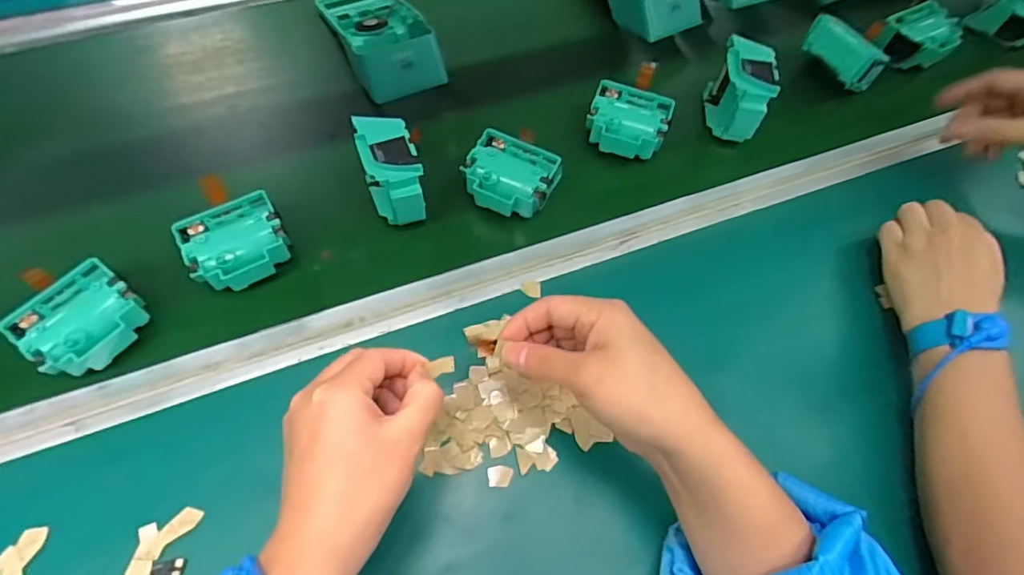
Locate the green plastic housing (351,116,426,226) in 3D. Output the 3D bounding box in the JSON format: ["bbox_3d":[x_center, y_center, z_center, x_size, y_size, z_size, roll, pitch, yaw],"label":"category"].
[{"bbox_3d":[-0.100,-0.094,0.459,0.042,0.074,0.079,-17,67,-13],"label":"green plastic housing"}]

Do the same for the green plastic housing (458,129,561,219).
[{"bbox_3d":[-0.002,-0.092,0.483,0.077,0.039,0.064,25,64,7],"label":"green plastic housing"}]

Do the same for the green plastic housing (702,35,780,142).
[{"bbox_3d":[0.214,-0.182,0.524,0.039,0.078,0.082,8,64,-1],"label":"green plastic housing"}]

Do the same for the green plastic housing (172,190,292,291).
[{"bbox_3d":[-0.216,-0.030,0.440,0.072,0.040,0.066,-25,69,-17],"label":"green plastic housing"}]

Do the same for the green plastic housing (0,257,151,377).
[{"bbox_3d":[-0.310,0.029,0.403,0.064,0.037,0.076,34,66,11],"label":"green plastic housing"}]

